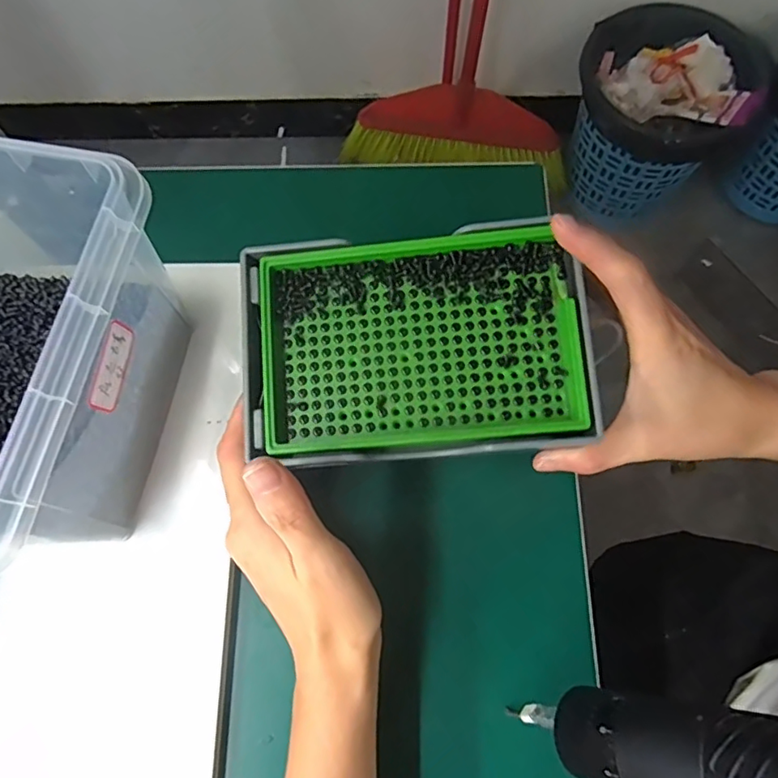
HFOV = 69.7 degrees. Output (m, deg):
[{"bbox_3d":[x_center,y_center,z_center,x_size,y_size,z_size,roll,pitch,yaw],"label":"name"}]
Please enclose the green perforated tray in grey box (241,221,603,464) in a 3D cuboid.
[{"bbox_3d":[0.009,-0.022,0.249,0.148,0.026,0.099,-4,71,0],"label":"green perforated tray in grey box"}]

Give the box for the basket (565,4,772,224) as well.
[{"bbox_3d":[0.439,-0.449,0.951,0.259,0.244,0.249,0,71,1],"label":"basket"}]

